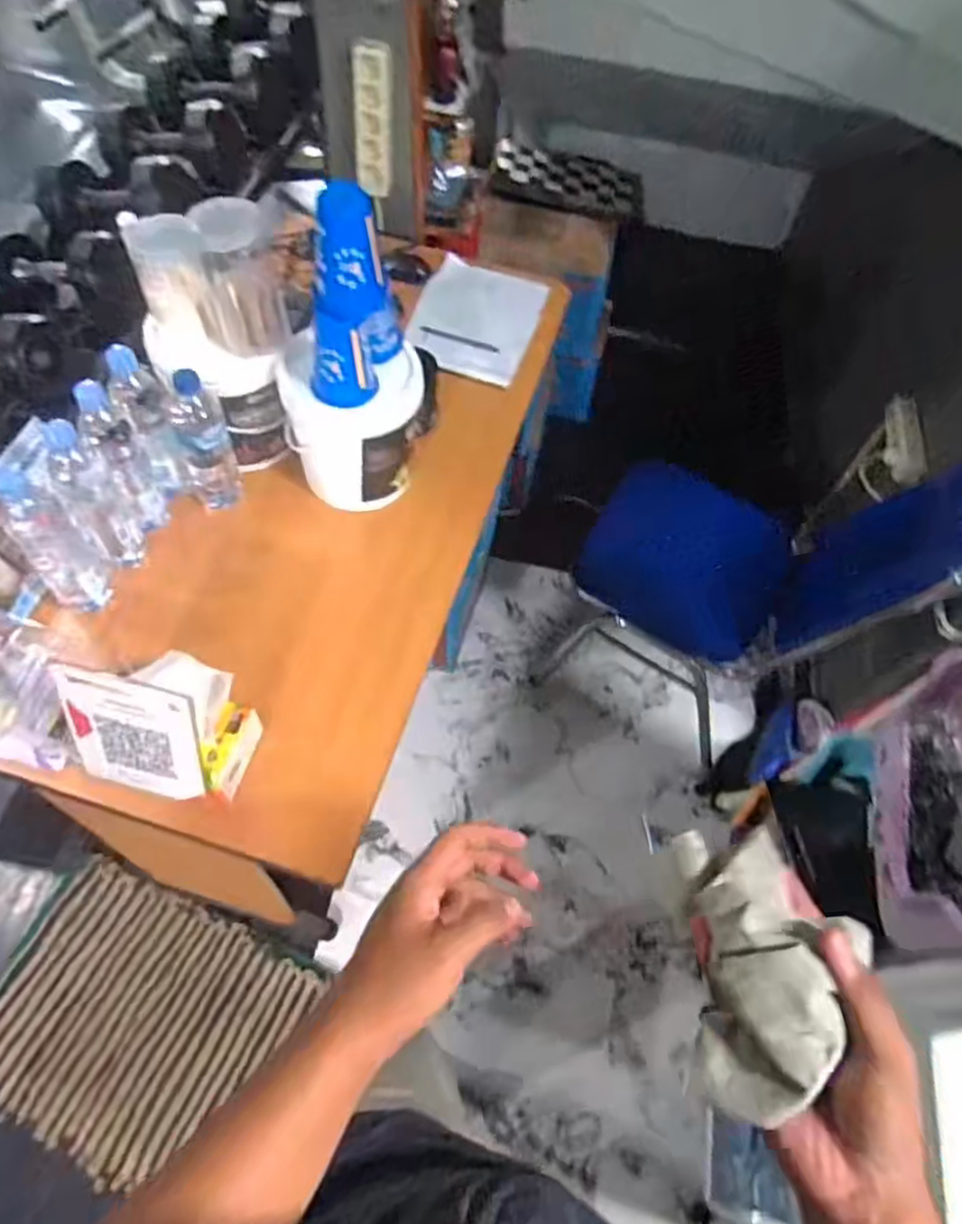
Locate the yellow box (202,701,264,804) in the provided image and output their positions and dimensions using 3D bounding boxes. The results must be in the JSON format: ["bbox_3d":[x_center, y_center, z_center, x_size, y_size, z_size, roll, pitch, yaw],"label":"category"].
[{"bbox_3d":[-0.297,0.166,0.861,0.037,0.064,0.103,15,58,5],"label":"yellow box"}]

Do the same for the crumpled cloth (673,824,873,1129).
[{"bbox_3d":[0.162,0.190,0.409,0.074,0.061,0.152,7,50,0],"label":"crumpled cloth"}]

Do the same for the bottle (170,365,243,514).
[{"bbox_3d":[-0.400,-0.244,1.047,0.072,0.217,0.072,-22,62,-17],"label":"bottle"}]

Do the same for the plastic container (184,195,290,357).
[{"bbox_3d":[-0.334,-0.451,0.993,0.110,0.164,0.104,-13,60,-12],"label":"plastic container"}]

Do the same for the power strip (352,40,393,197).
[{"bbox_3d":[-0.211,-0.970,1.435,0.073,0.260,0.040,5,58,-1],"label":"power strip"}]

